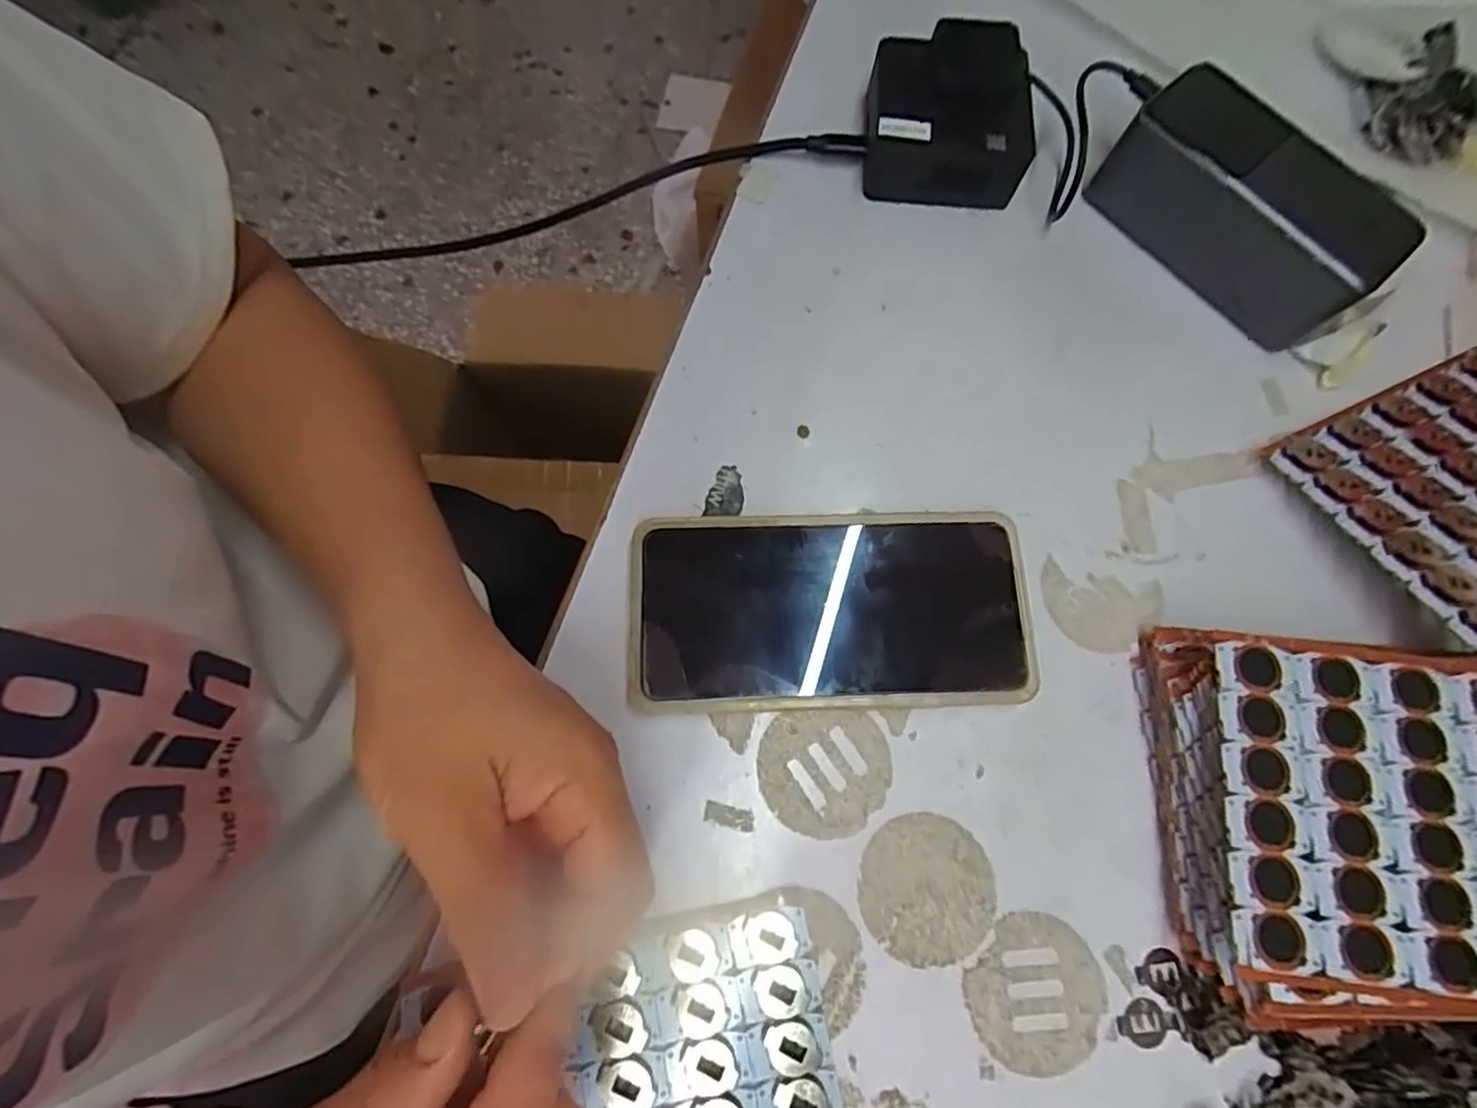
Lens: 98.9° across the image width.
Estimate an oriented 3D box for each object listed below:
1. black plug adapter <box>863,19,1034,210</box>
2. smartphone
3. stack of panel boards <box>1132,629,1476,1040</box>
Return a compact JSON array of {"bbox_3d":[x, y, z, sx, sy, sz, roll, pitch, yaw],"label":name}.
[{"bbox_3d":[0.105,-0.224,0.319,0.079,0.044,0.077,2,75,-1],"label":"black plug adapter"},{"bbox_3d":[0.039,0.024,0.269,0.167,0.016,0.081,-1,75,-2],"label":"smartphone"},{"bbox_3d":[0.246,0.102,0.242,0.151,0.040,0.129,3,75,0],"label":"stack of panel boards"}]

